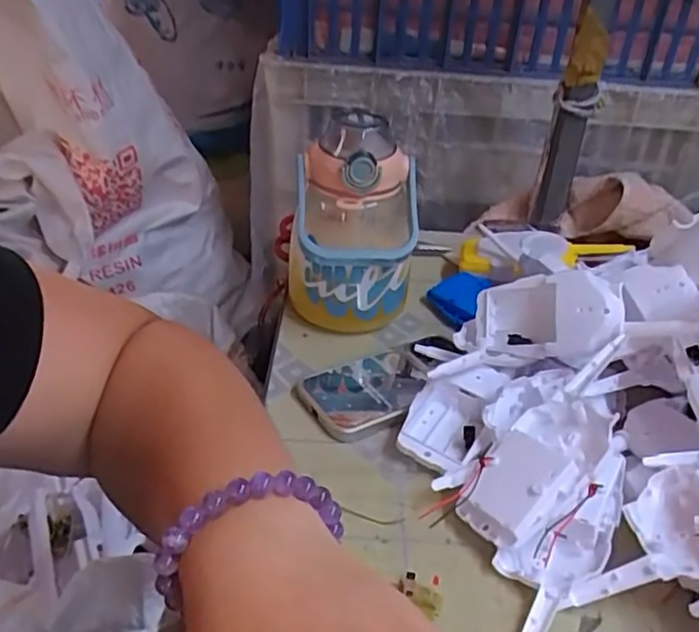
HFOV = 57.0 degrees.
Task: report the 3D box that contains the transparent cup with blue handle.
[{"bbox_3d":[0.003,-0.077,0.549,0.109,0.169,0.083,-1,32,-6],"label":"transparent cup with blue handle"}]

